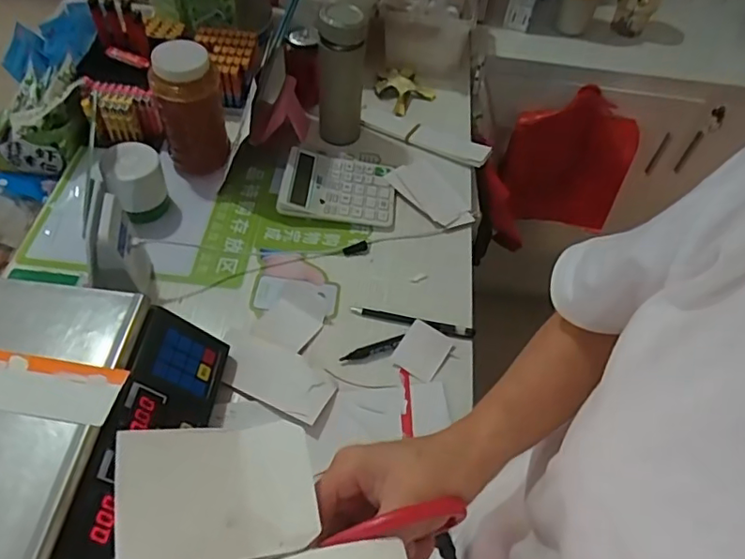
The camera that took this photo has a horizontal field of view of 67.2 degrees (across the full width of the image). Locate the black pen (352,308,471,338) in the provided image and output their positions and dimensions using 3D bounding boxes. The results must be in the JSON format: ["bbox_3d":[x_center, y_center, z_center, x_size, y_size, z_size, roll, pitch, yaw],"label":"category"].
[{"bbox_3d":[0.049,0.051,0.697,0.153,0.007,0.012,12,54,4],"label":"black pen"}]

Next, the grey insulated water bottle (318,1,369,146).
[{"bbox_3d":[-0.045,-0.307,0.829,0.066,0.200,0.076,1,54,-5],"label":"grey insulated water bottle"}]

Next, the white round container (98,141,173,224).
[{"bbox_3d":[-0.315,-0.127,0.752,0.072,0.092,0.062,-24,60,-21],"label":"white round container"}]

